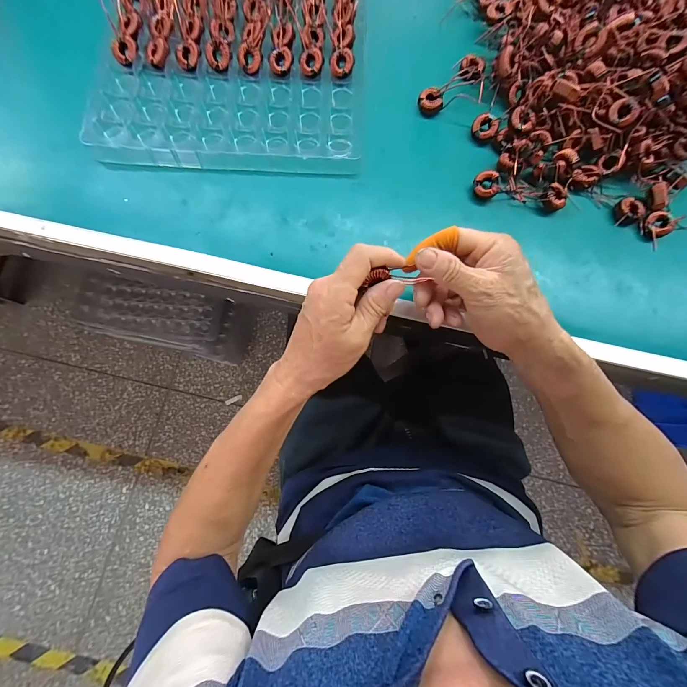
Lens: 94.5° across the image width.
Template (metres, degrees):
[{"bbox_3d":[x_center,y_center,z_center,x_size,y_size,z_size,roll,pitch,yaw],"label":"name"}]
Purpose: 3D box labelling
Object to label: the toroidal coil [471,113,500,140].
[{"bbox_3d":[0.156,-0.238,0.349,0.028,0.009,0.024,30,112,7],"label":"toroidal coil"}]

